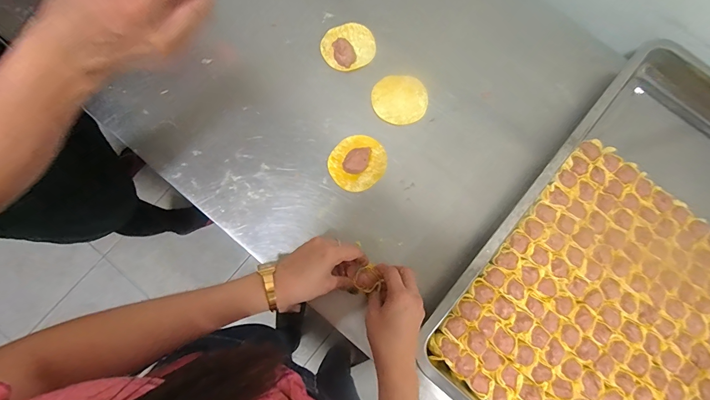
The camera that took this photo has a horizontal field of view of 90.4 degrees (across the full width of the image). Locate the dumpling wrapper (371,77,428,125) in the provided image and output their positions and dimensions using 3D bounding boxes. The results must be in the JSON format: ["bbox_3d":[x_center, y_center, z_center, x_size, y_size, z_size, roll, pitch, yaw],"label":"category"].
[{"bbox_3d":[0.069,-0.153,0.540,0.082,0.005,0.075,0,83,0],"label":"dumpling wrapper"}]

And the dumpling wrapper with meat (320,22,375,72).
[{"bbox_3d":[-0.010,-0.245,0.548,0.082,0.028,0.082,0,79,-1],"label":"dumpling wrapper with meat"}]

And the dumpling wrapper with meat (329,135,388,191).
[{"bbox_3d":[0.004,-0.056,0.512,0.075,0.029,0.084,42,81,6],"label":"dumpling wrapper with meat"}]

